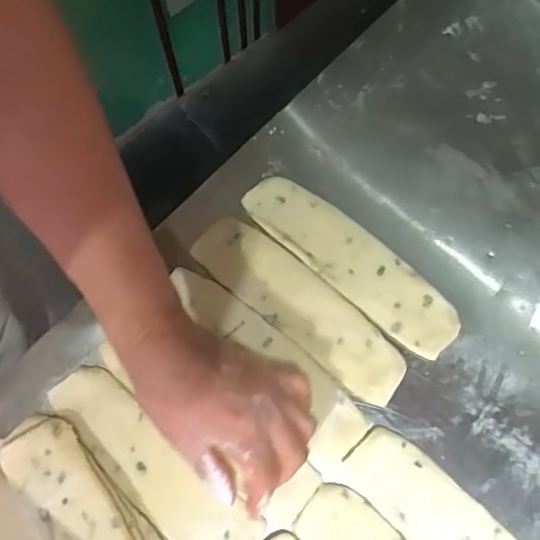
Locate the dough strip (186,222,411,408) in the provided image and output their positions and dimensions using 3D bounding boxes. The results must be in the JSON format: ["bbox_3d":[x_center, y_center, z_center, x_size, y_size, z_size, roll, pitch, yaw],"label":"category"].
[{"bbox_3d":[0.024,0.028,0.468,0.198,0.006,0.055,39,78,10],"label":"dough strip"}]

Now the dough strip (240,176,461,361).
[{"bbox_3d":[0.068,-0.008,0.483,0.203,0.012,0.055,40,78,10],"label":"dough strip"}]

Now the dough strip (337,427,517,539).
[{"bbox_3d":[0.140,0.205,0.420,0.201,0.006,0.064,41,79,11],"label":"dough strip"}]

